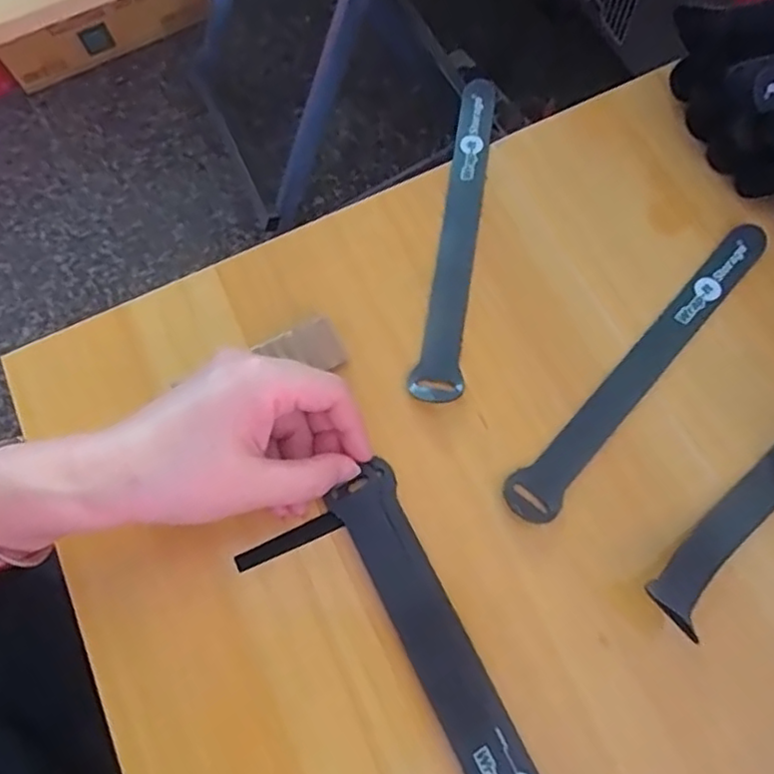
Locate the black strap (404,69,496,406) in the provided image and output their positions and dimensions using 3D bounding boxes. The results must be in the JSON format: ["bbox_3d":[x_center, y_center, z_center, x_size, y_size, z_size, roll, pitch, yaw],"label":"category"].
[{"bbox_3d":[0.042,-0.087,0.361,0.024,0.007,0.204,13,70,-4],"label":"black strap"}]

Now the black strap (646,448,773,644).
[{"bbox_3d":[0.190,0.040,0.306,0.184,0.018,0.025,-43,76,-13],"label":"black strap"}]

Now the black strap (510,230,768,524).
[{"bbox_3d":[0.134,-0.011,0.332,0.025,0.004,0.206,42,76,14],"label":"black strap"}]

